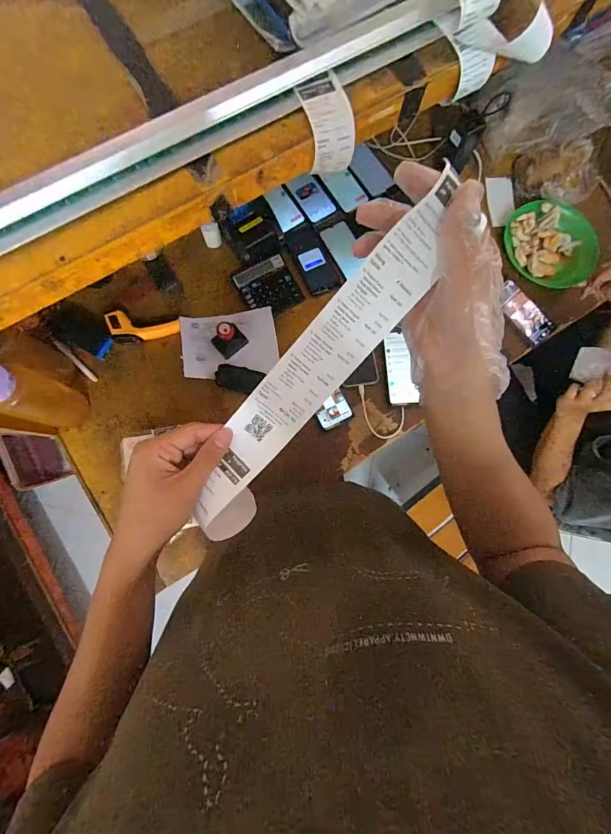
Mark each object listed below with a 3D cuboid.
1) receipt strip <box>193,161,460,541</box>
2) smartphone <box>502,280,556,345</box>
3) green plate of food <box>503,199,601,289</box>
[{"bbox_3d":[0.006,-0.037,0.317,0.064,0.036,0.339,39,102,3],"label":"receipt strip"},{"bbox_3d":[0.505,-0.244,0.830,0.065,0.015,0.153,-33,84,-6],"label":"smartphone"},{"bbox_3d":[0.564,-0.402,0.830,0.158,0.055,0.213,-39,85,-7],"label":"green plate of food"}]

